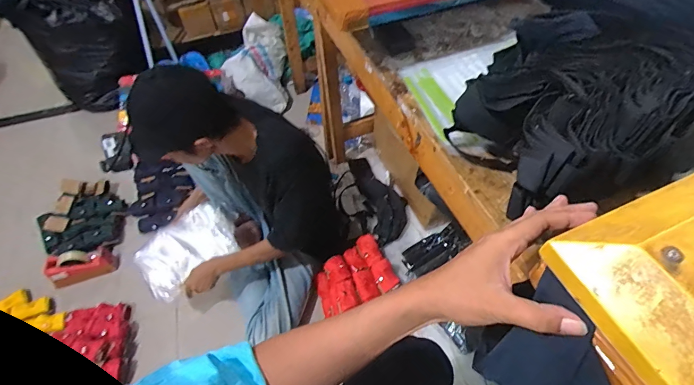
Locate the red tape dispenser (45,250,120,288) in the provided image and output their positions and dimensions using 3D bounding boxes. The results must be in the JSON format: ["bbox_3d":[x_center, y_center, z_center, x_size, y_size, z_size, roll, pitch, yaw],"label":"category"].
[{"bbox_3d":[-0.882,0.240,1.255,0.192,0.114,0.062,-19,55,-10],"label":"red tape dispenser"}]

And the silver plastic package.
[{"bbox_3d":[-0.468,0.167,1.123,0.283,0.068,0.180,-36,59,-21],"label":"silver plastic package"}]

